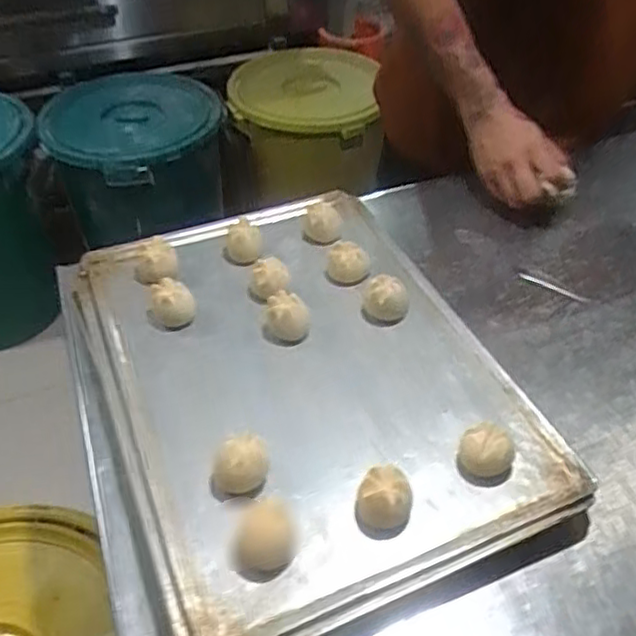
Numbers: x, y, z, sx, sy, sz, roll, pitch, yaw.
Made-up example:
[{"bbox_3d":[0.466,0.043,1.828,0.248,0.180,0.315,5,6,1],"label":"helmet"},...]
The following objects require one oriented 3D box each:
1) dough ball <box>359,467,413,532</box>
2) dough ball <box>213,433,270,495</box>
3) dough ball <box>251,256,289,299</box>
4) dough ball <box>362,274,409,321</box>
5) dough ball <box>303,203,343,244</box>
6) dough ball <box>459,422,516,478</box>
[{"bbox_3d":[0.051,0.139,0.491,0.039,0.038,0.037,-1,44,1],"label":"dough ball"},{"bbox_3d":[-0.060,0.117,0.512,0.042,0.041,0.034,-7,44,-6],"label":"dough ball"},{"bbox_3d":[-0.049,-0.039,0.679,0.042,0.037,0.042,-8,44,-7],"label":"dough ball"},{"bbox_3d":[0.068,-0.020,0.647,0.046,0.040,0.038,4,44,5],"label":"dough ball"},{"bbox_3d":[0.006,-0.111,0.759,0.044,0.035,0.044,-1,44,1],"label":"dough ball"},{"bbox_3d":[0.135,0.110,0.519,0.041,0.033,0.038,-1,44,1],"label":"dough ball"}]

